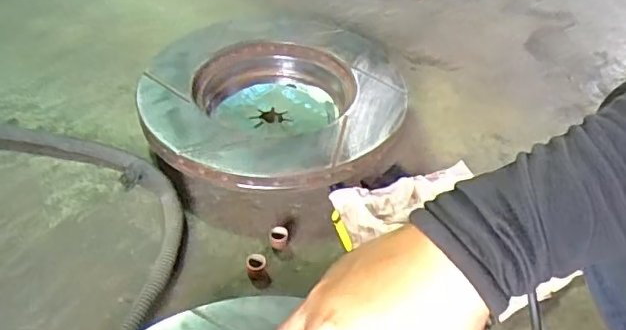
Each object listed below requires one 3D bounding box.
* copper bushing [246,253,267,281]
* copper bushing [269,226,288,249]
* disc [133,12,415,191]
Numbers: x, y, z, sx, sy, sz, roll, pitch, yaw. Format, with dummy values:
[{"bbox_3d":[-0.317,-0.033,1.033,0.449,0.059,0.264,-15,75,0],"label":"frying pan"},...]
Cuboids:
[{"bbox_3d":[-0.044,0.080,0.445,0.015,0.012,0.019,-5,43,-8],"label":"copper bushing"},{"bbox_3d":[-0.028,0.060,0.465,0.015,0.014,0.017,-5,43,-8],"label":"copper bushing"},{"bbox_3d":[-0.039,-0.063,0.570,0.242,0.050,0.251,2,43,-2],"label":"disc"}]

